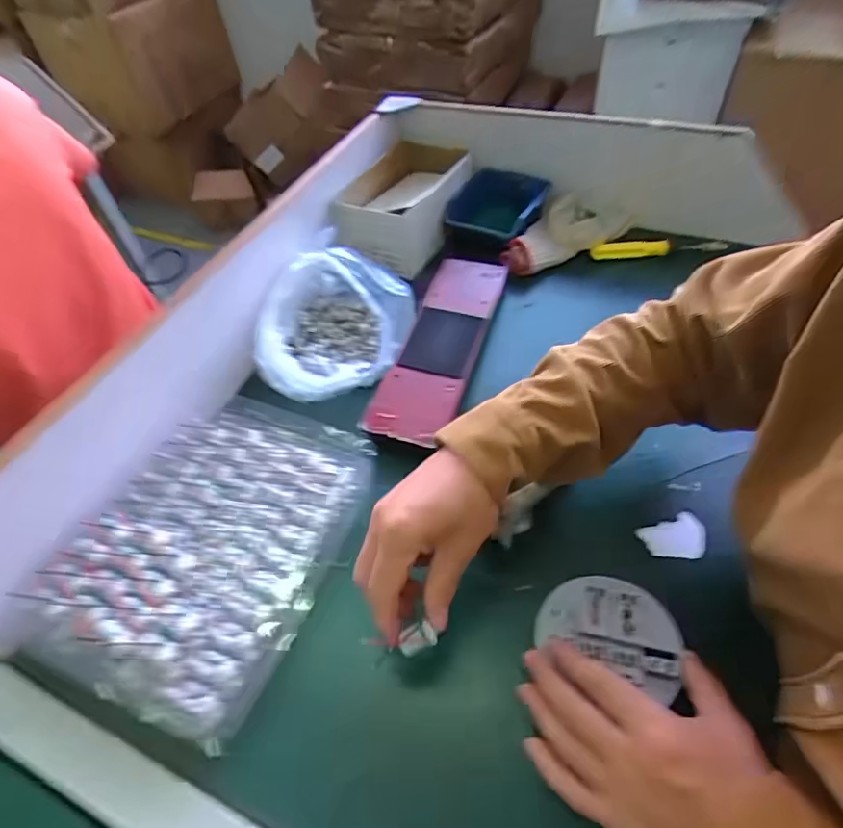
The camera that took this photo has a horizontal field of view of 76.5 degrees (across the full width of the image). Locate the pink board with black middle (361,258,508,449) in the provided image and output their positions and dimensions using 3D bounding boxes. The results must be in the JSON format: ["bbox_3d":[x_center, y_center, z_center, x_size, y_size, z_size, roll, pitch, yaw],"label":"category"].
[{"bbox_3d":[0.024,-0.082,0.608,0.084,0.015,0.281,13,54,15],"label":"pink board with black middle"}]

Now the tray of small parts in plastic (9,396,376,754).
[{"bbox_3d":[-0.184,0.109,0.462,0.204,0.044,0.261,17,55,17],"label":"tray of small parts in plastic"}]

